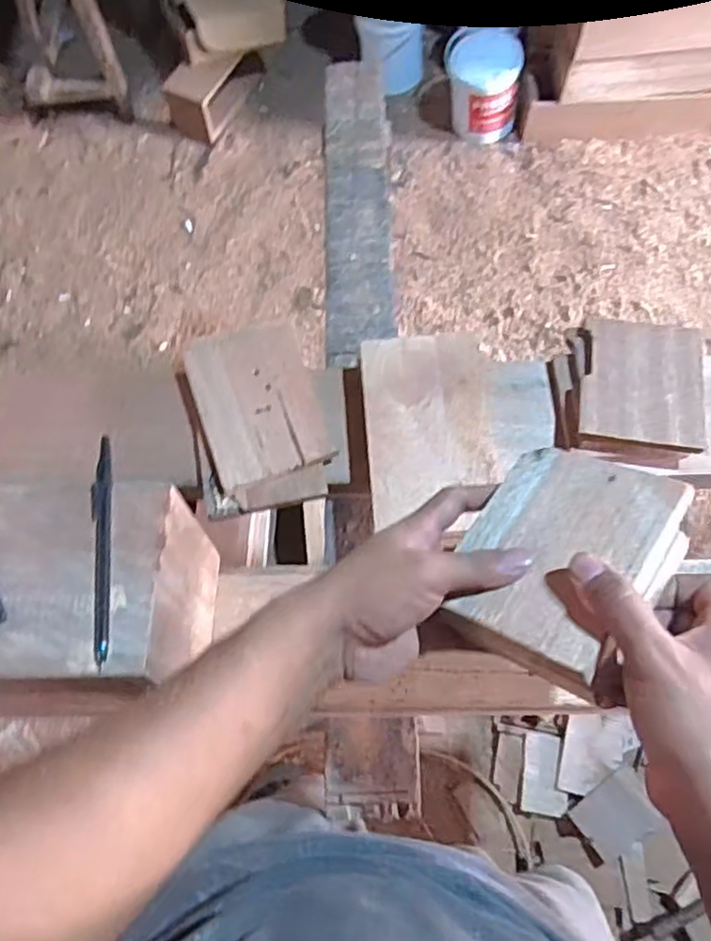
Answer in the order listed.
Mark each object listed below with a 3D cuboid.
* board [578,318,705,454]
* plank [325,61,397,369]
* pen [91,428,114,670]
[{"bbox_3d":[0.270,-0.084,0.630,0.105,0.011,0.134,9,66,8],"label":"board"},{"bbox_3d":[0.003,-0.342,0.841,0.080,0.025,0.486,-2,65,3],"label":"plank"},{"bbox_3d":[-0.165,0.048,0.438,0.014,0.007,0.154,-8,65,0],"label":"pen"}]

